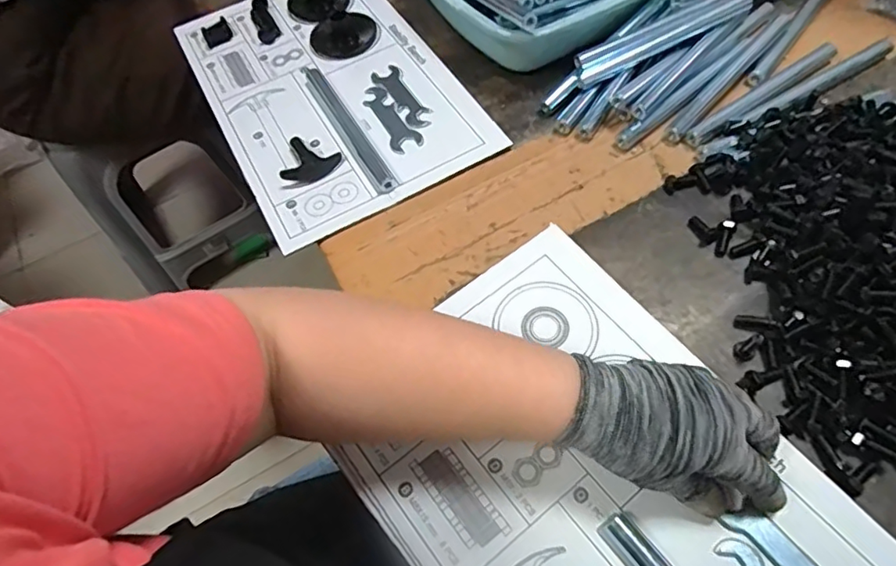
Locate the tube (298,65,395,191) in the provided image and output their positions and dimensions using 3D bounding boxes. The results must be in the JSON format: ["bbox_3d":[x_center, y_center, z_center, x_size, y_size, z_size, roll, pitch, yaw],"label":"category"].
[{"bbox_3d":[-0.095,-0.145,0.518,0.019,0.008,0.180,-29,61,-10],"label":"tube"}]

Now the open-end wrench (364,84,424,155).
[{"bbox_3d":[-0.056,-0.157,0.532,0.028,0.004,0.092,-29,61,-10],"label":"open-end wrench"}]

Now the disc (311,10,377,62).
[{"bbox_3d":[-0.107,-0.260,0.585,0.068,0.017,0.068,-3,60,5],"label":"disc"}]

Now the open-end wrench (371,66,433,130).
[{"bbox_3d":[-0.042,-0.180,0.545,0.027,0.004,0.092,-29,62,-10],"label":"open-end wrench"}]

